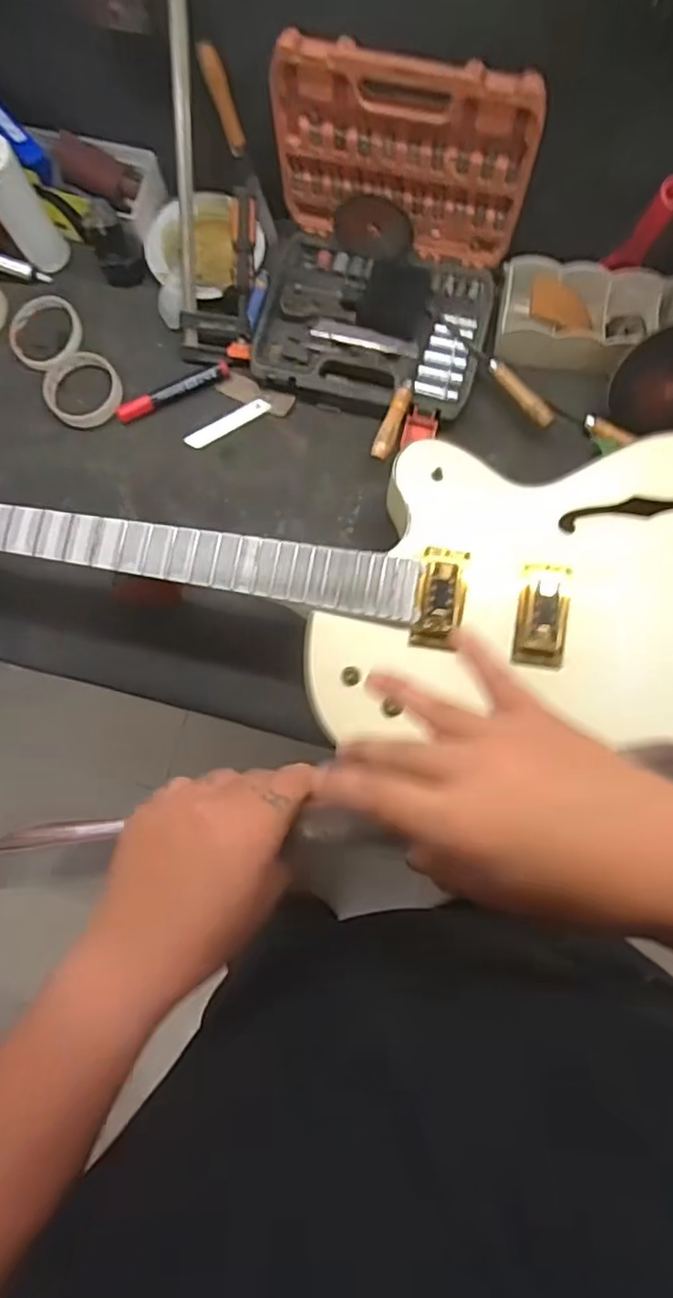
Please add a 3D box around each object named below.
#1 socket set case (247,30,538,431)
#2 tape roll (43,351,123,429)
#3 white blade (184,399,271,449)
[{"bbox_3d":[0.040,-0.394,0.632,0.256,0.206,0.220,13,81,4],"label":"socket set case"},{"bbox_3d":[-0.295,-0.302,0.728,0.100,0.014,0.084,43,84,8],"label":"tape roll"},{"bbox_3d":[-0.126,-0.261,0.730,0.103,0.004,0.024,-28,80,2],"label":"white blade"}]

